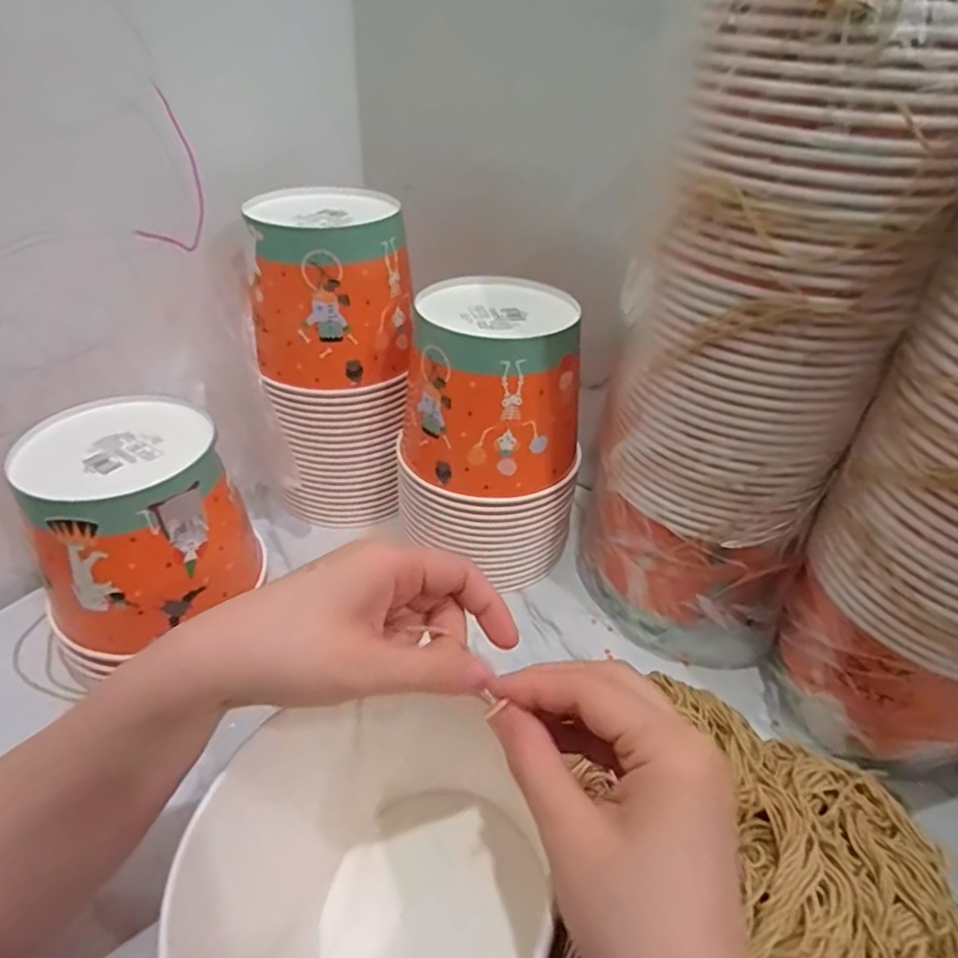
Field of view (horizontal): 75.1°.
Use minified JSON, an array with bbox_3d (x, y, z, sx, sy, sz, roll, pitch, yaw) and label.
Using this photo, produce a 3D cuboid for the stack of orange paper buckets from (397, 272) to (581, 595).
[{"bbox_3d":[0.009,-0.041,0.553,0.148,0.229,0.140,6,38,4],"label":"stack of orange paper buckets"}]

